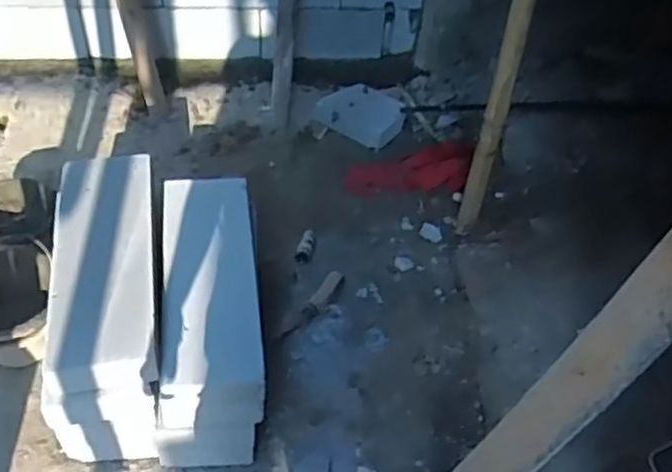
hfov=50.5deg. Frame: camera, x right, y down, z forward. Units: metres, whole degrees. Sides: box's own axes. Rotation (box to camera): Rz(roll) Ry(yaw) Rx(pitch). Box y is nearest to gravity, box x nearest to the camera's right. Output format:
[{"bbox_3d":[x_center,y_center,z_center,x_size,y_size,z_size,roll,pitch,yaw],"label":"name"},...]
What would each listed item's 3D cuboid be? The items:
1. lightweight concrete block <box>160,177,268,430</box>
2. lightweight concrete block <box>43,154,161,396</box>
[{"bbox_3d":[-0.274,0.116,1.580,0.203,0.144,0.595,-3,46,-8],"label":"lightweight concrete block"},{"bbox_3d":[-0.488,0.050,1.507,0.206,0.072,0.592,-6,46,-11],"label":"lightweight concrete block"}]

